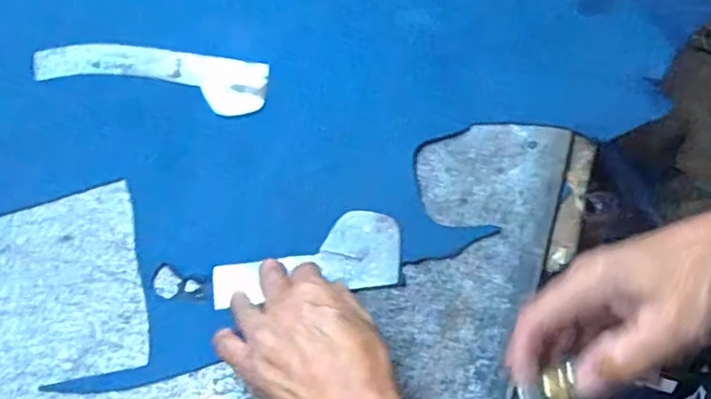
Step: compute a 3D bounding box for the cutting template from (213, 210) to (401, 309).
[{"bbox_3d":[-0.035,0.047,0.468,0.144,0.004,0.061,-12,63,-6],"label":"cutting template"}]

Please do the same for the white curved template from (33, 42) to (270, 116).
[{"bbox_3d":[-0.182,-0.113,0.552,0.208,0.006,0.057,9,63,5],"label":"white curved template"}]

